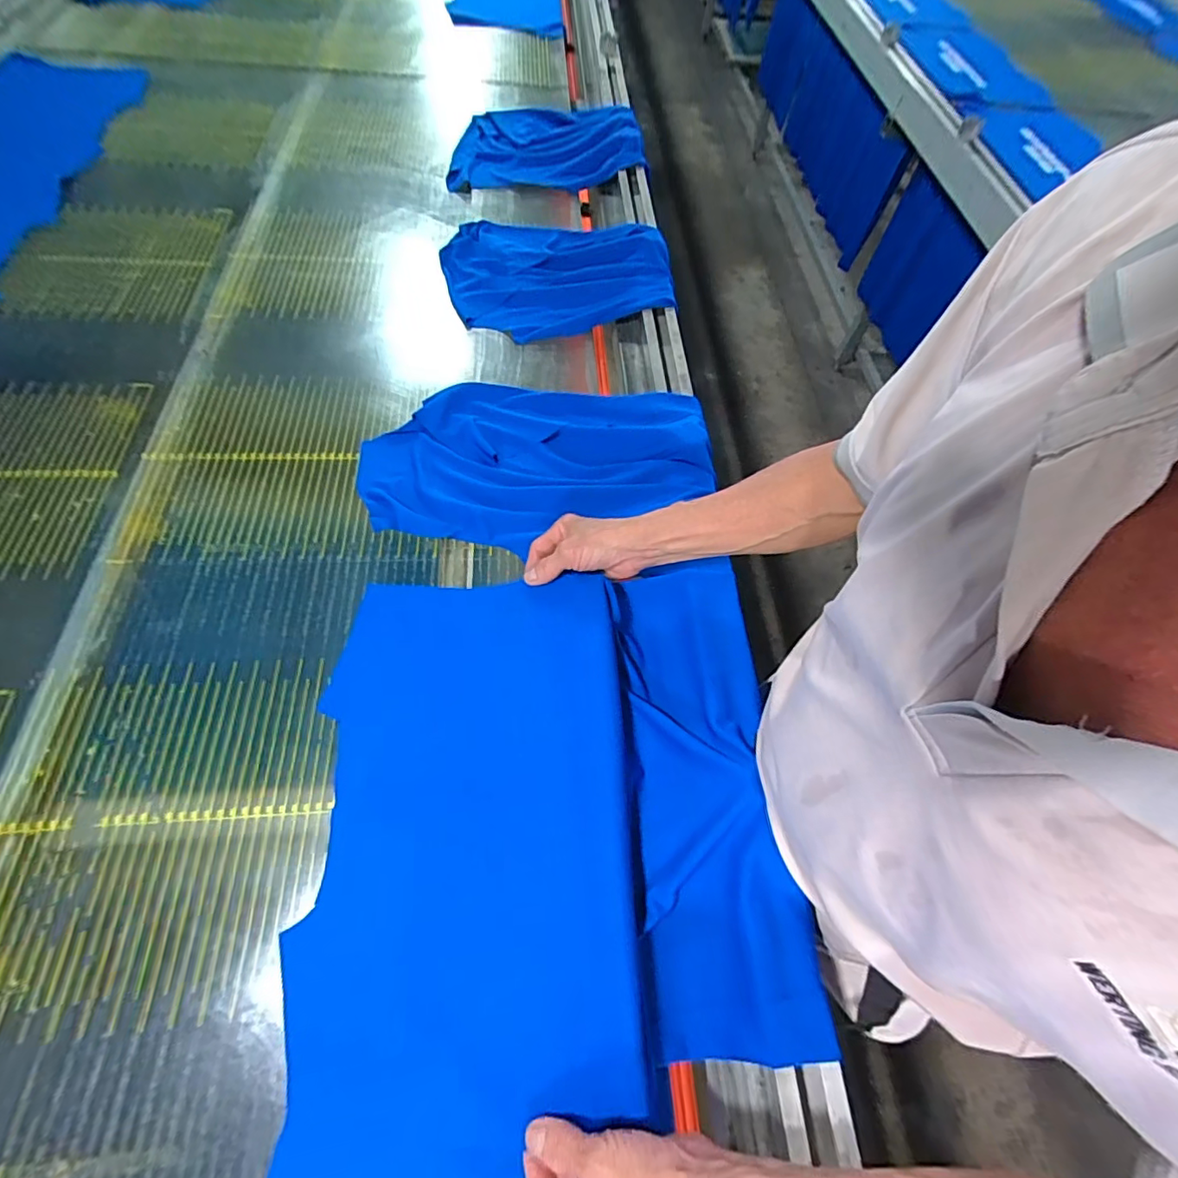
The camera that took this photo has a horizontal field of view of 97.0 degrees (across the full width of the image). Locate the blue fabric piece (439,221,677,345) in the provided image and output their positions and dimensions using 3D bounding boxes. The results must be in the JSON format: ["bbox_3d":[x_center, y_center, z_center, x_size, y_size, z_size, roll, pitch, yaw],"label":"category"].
[{"bbox_3d":[-0.048,-0.498,0.800,0.330,0.033,0.258,-16,65,-11],"label":"blue fabric piece"}]

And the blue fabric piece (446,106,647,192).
[{"bbox_3d":[-0.087,-0.875,1.013,0.369,0.033,0.291,-7,63,-8],"label":"blue fabric piece"}]

